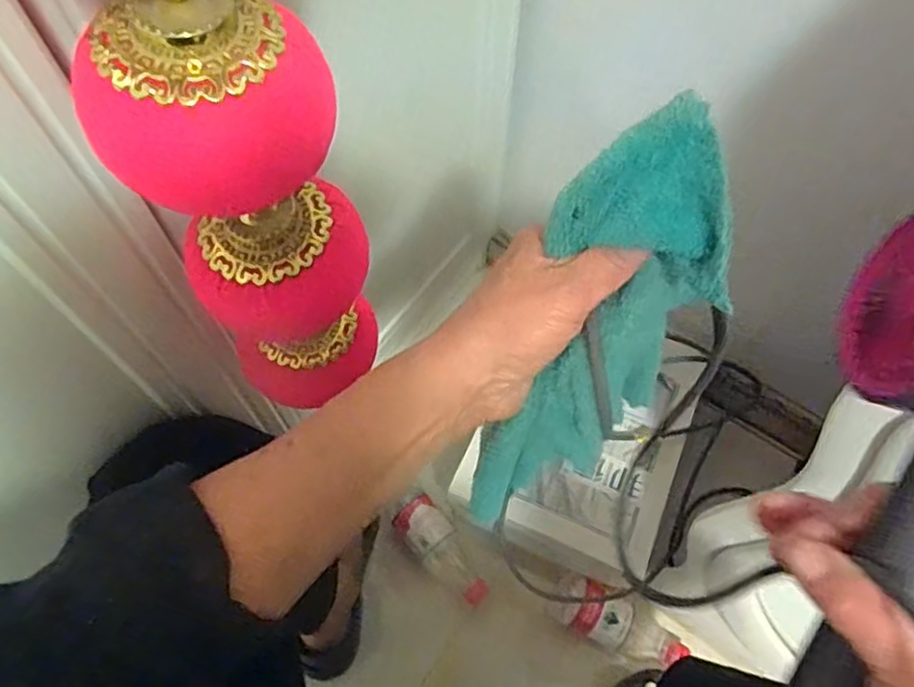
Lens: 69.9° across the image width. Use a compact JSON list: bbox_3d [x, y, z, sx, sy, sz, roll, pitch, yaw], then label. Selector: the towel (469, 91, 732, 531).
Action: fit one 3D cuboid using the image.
[{"bbox_3d":[0.065,-0.001,0.332,0.085,0.233,0.065,26,27,12],"label":"towel"}]

